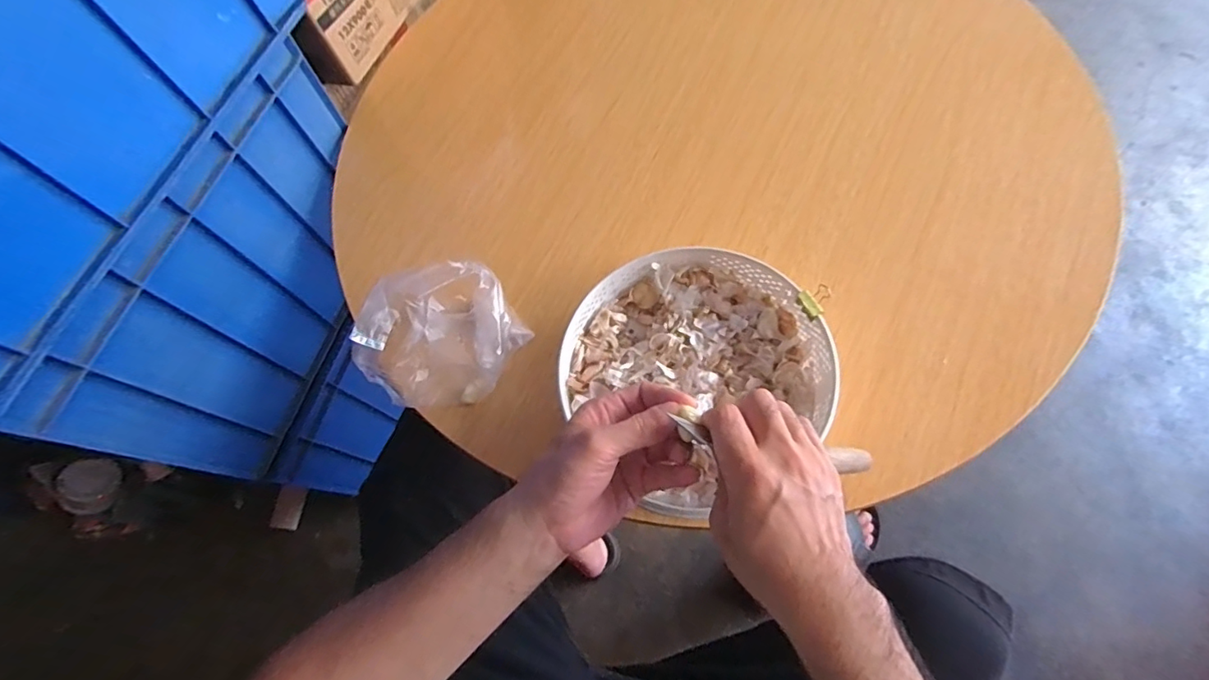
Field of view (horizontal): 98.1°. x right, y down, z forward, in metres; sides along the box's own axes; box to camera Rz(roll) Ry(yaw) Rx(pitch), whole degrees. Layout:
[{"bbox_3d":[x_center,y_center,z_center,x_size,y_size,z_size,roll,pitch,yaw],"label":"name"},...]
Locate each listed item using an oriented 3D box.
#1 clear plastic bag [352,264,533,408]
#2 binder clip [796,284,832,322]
[{"bbox_3d":[-0.149,-0.001,0.485,0.109,0.100,0.134,34,75,18],"label":"clear plastic bag"},{"bbox_3d":[0.181,-0.034,0.452,0.029,0.009,0.025,-39,69,-11],"label":"binder clip"}]

